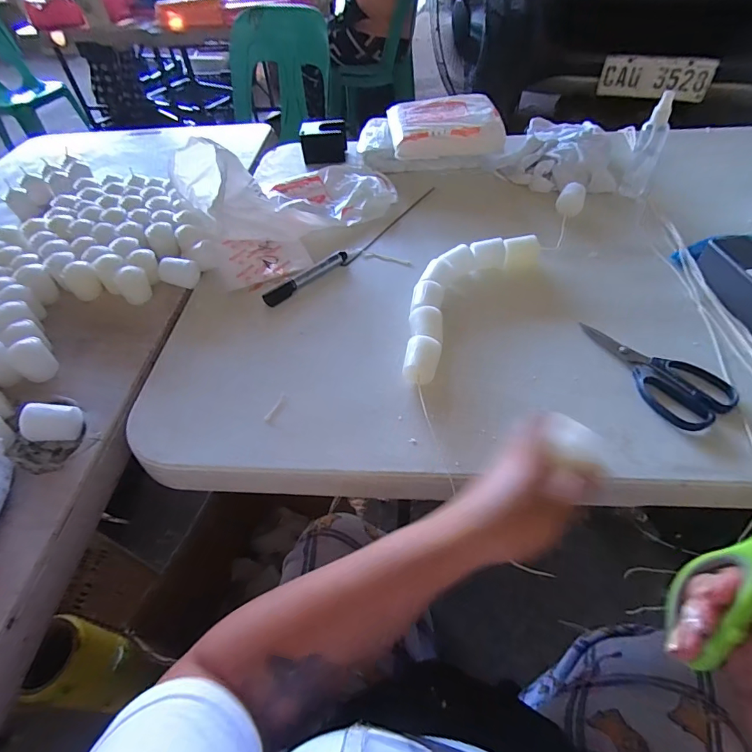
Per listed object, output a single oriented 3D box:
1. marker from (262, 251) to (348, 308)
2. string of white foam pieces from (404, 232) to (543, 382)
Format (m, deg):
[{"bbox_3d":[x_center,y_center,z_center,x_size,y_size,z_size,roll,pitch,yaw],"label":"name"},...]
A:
[{"bbox_3d":[-0.095,-0.135,0.594,0.135,0.018,0.018,-37,57,-23],"label":"marker"},{"bbox_3d":[0.096,-0.102,0.536,0.097,0.033,0.276,30,59,26],"label":"string of white foam pieces"}]

